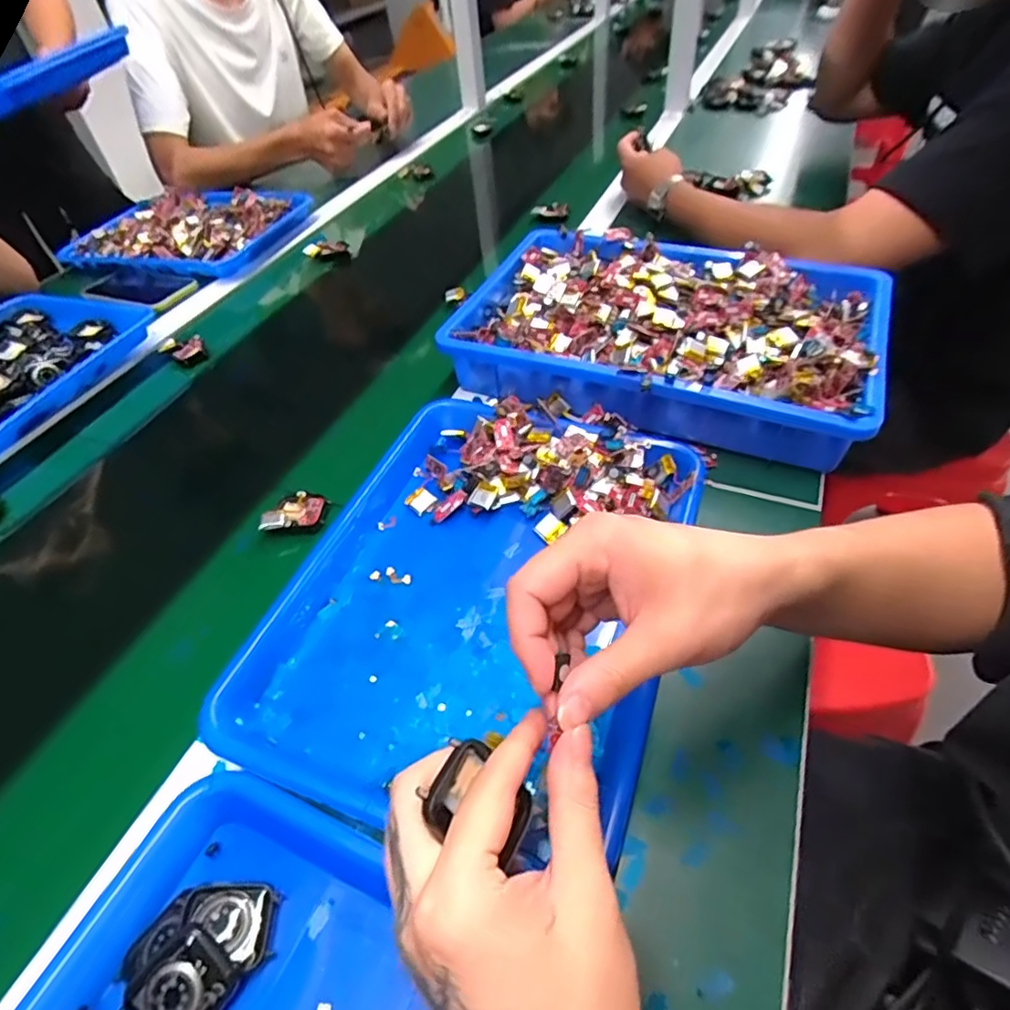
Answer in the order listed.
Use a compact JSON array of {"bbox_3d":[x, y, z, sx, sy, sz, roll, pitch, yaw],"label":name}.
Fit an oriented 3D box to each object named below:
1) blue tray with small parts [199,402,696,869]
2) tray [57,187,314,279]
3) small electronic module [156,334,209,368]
[{"bbox_3d":[-0.017,0.050,0.419,0.267,0.047,0.341,13,50,17],"label":"blue tray with small parts"},{"bbox_3d":[-0.463,-0.412,0.850,0.301,0.038,0.216,10,49,14],"label":"tray"},{"bbox_3d":[-0.376,-0.181,0.678,0.046,0.019,0.043,-31,52,-21],"label":"small electronic module"}]

